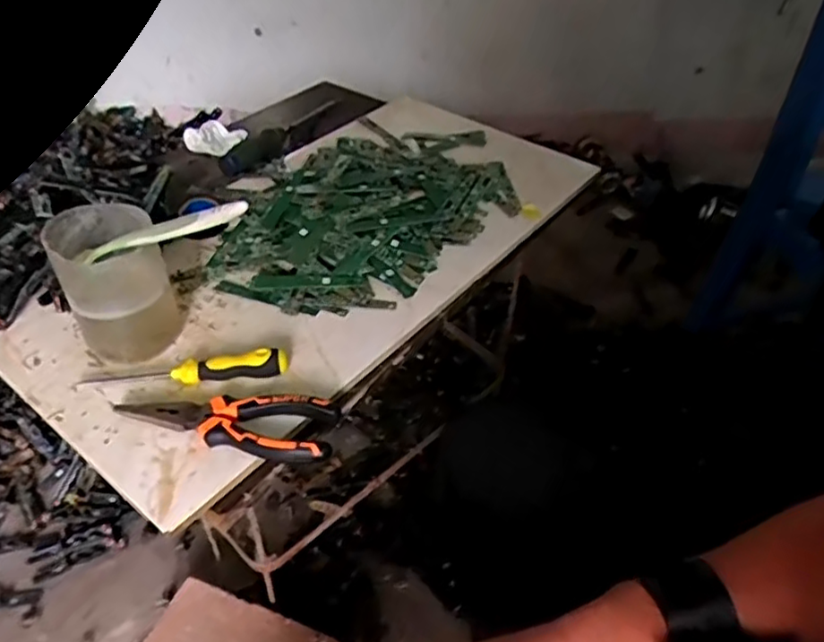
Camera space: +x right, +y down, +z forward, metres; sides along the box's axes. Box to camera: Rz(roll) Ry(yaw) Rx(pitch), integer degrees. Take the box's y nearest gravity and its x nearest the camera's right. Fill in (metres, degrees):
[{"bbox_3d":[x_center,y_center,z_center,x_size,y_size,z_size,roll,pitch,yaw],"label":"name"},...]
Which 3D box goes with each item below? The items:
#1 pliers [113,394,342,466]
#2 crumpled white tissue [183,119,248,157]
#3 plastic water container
[{"bbox_3d":[-0.132,0.069,0.471,0.154,0.018,0.053,8,42,8],"label":"pliers"},{"bbox_3d":[-0.237,-0.224,0.786,0.052,0.018,0.062,19,45,19],"label":"crumpled white tissue"},{"bbox_3d":[-0.230,-0.030,0.504,0.072,0.100,0.077,1,42,-1],"label":"plastic water container"}]

